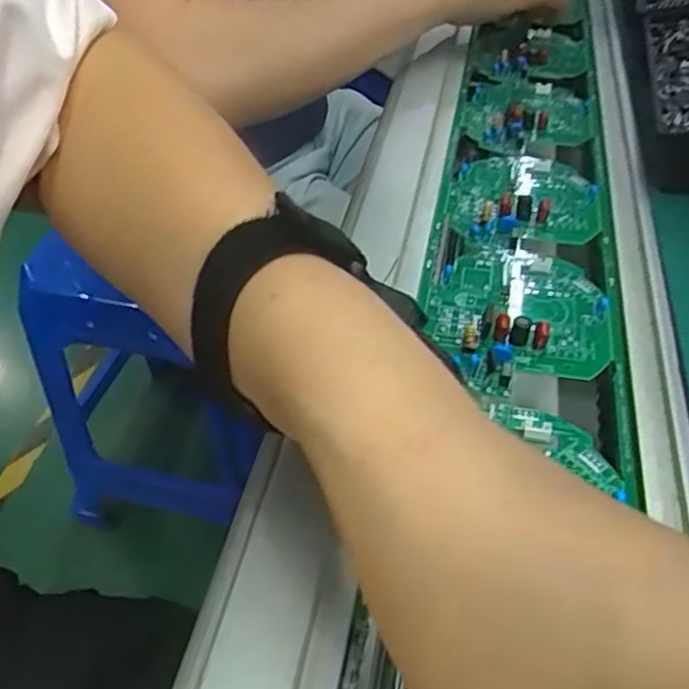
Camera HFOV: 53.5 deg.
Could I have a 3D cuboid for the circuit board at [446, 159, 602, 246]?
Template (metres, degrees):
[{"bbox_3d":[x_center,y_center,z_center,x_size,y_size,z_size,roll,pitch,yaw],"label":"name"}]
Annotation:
[{"bbox_3d":[0.105,-0.087,0.400,0.081,0.008,0.088,8,45,10],"label":"circuit board"}]

